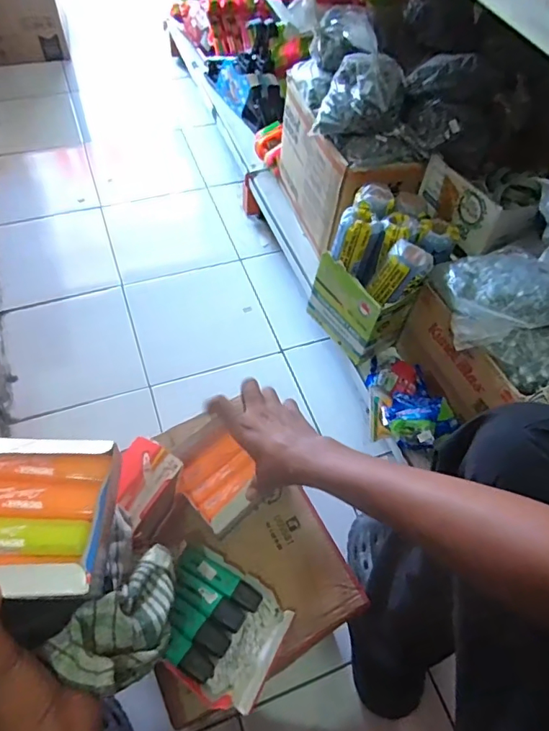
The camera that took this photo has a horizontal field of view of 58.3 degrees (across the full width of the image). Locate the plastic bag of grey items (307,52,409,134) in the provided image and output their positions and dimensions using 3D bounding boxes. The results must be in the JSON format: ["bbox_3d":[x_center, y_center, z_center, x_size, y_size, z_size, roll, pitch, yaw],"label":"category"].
[{"bbox_3d":[0.150,-0.466,0.862,0.149,0.113,0.097,5,56,-1],"label":"plastic bag of grey items"}]

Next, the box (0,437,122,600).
[{"bbox_3d":[-0.173,0.099,0.329,0.125,0.025,0.100,1,57,-4],"label":"box"}]

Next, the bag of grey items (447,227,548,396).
[{"bbox_3d":[0.383,-0.096,0.748,0.199,0.123,0.258,-34,65,-23],"label":"bag of grey items"}]

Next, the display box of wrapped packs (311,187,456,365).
[{"bbox_3d":[0.195,-0.177,0.907,0.214,0.229,0.193,-32,64,-22],"label":"display box of wrapped packs"}]

